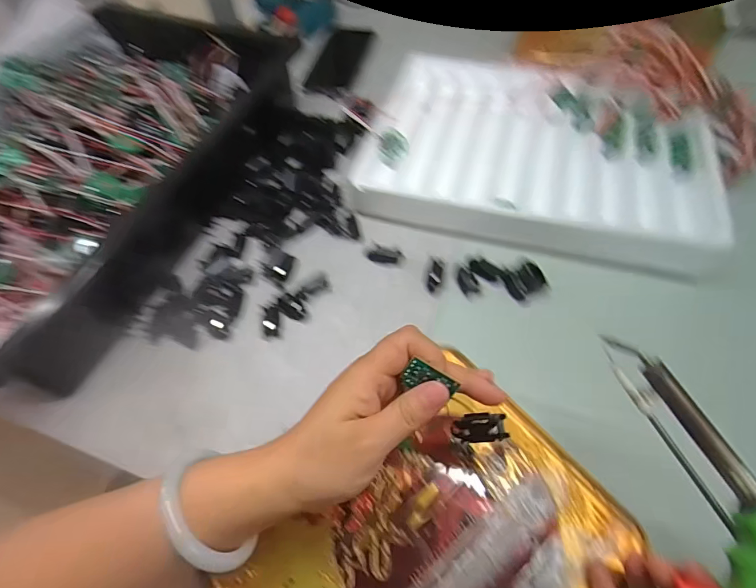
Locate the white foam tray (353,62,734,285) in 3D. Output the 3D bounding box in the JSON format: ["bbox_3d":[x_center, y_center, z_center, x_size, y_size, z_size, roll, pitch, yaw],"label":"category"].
[{"bbox_3d":[0.171,-0.155,0.449,0.345,0.034,0.267,16,60,14],"label":"white foam tray"}]

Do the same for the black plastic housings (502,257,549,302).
[{"bbox_3d":[0.136,-0.014,0.384,0.035,0.009,0.035,-23,59,-10],"label":"black plastic housings"}]

